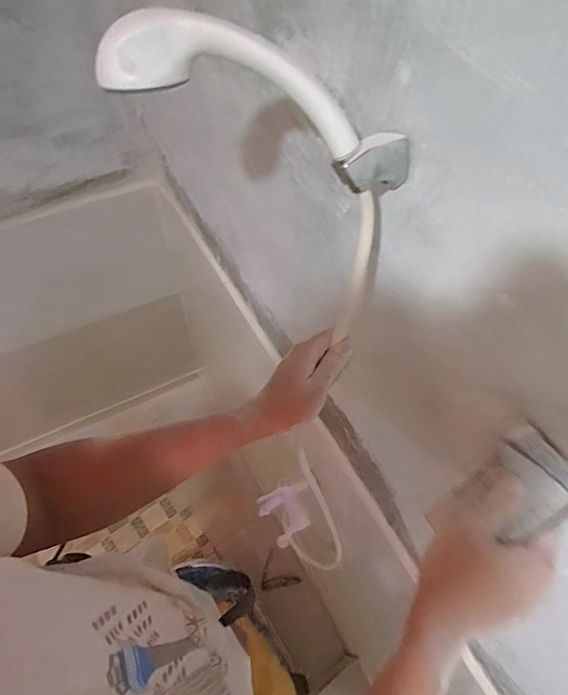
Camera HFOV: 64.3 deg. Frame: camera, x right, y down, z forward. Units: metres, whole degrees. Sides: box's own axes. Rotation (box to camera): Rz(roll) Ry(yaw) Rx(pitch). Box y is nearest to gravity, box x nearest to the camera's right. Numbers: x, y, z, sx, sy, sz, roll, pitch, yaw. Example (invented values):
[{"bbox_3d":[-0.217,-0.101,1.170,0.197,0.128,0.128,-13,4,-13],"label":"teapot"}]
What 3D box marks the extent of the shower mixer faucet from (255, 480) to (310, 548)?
[{"bbox_3d":[0.014,0.342,0.962,0.120,0.073,0.099,-32,66,-20],"label":"shower mixer faucet"}]

